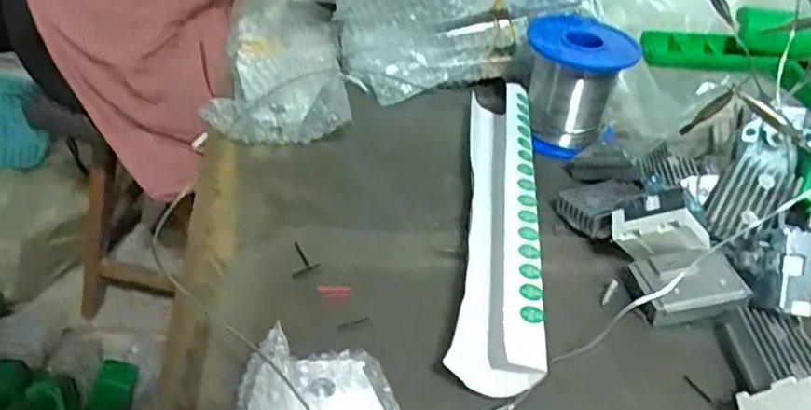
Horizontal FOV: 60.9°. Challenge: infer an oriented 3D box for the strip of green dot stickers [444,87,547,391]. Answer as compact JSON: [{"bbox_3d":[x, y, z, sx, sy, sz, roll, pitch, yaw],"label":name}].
[{"bbox_3d":[0.048,0.000,0.350,0.037,0.026,0.223,7,37,4],"label":"strip of green dot stickers"}]

